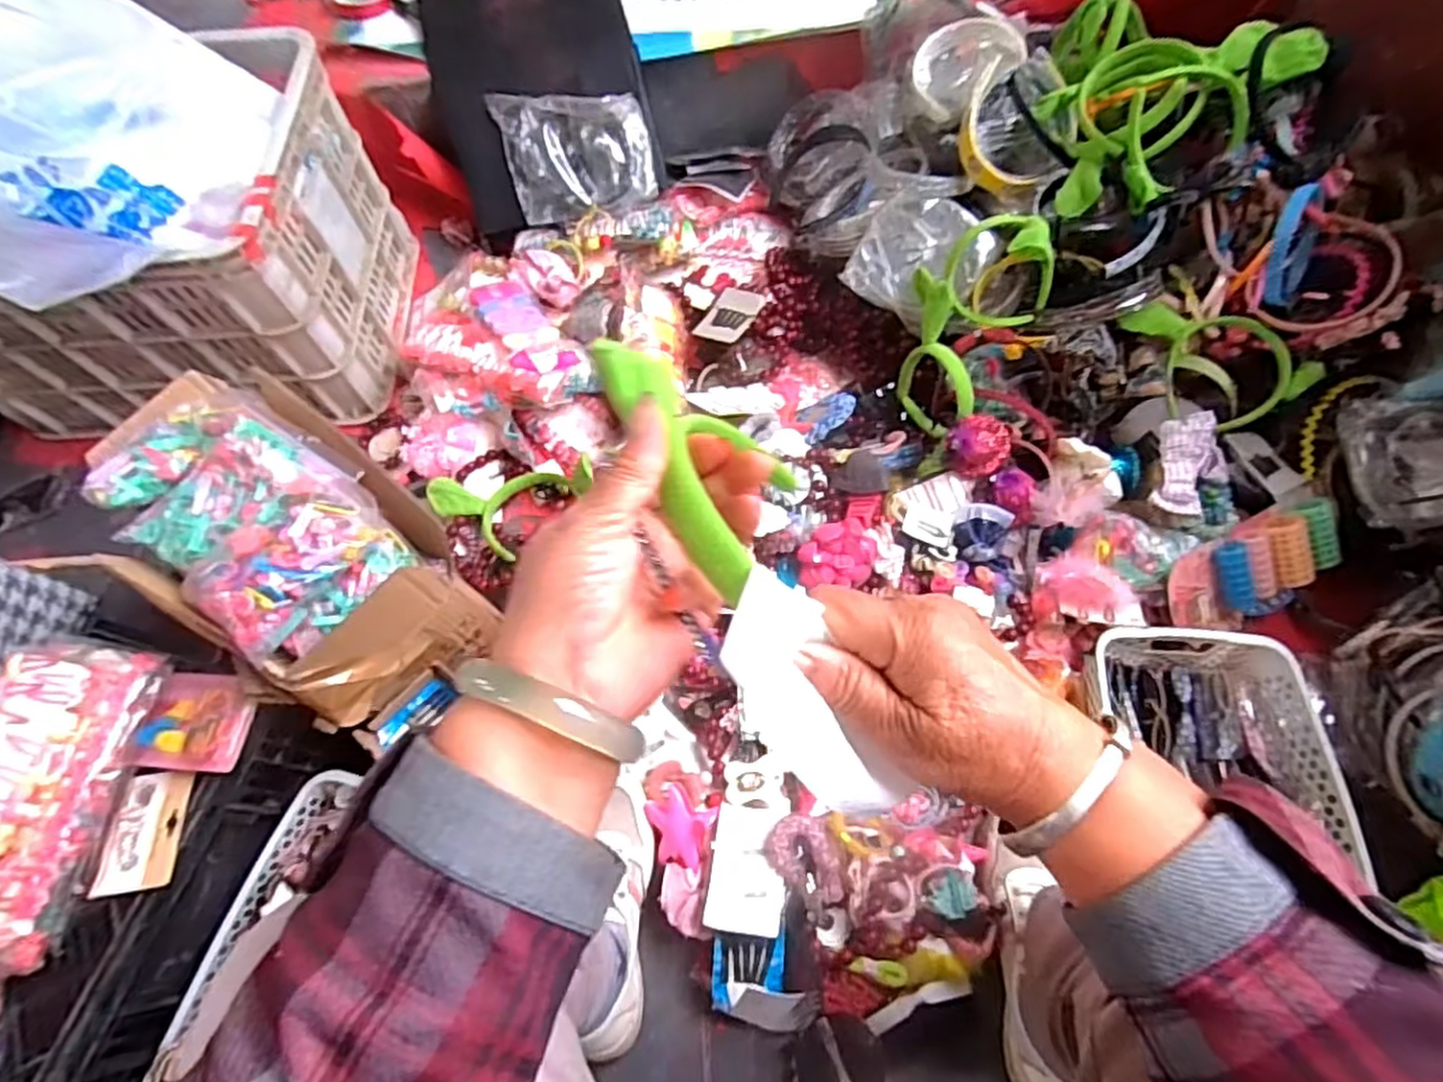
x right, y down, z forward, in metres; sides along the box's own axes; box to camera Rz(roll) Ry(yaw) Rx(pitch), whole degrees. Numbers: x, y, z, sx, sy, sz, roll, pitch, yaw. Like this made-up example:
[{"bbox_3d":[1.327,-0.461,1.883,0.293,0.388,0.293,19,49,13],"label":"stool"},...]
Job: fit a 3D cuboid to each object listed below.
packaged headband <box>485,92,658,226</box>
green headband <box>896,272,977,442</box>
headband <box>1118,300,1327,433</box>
[{"bbox_3d":[-0.195,-0.528,0.972,0.192,0.025,0.164,-12,105,5],"label":"packaged headband"},{"bbox_3d":[0.245,-0.216,0.845,0.047,0.139,0.183,-10,66,-2],"label":"green headband"},{"bbox_3d":[0.552,-0.205,0.797,0.166,0.055,0.155,-19,67,-6],"label":"headband"}]

